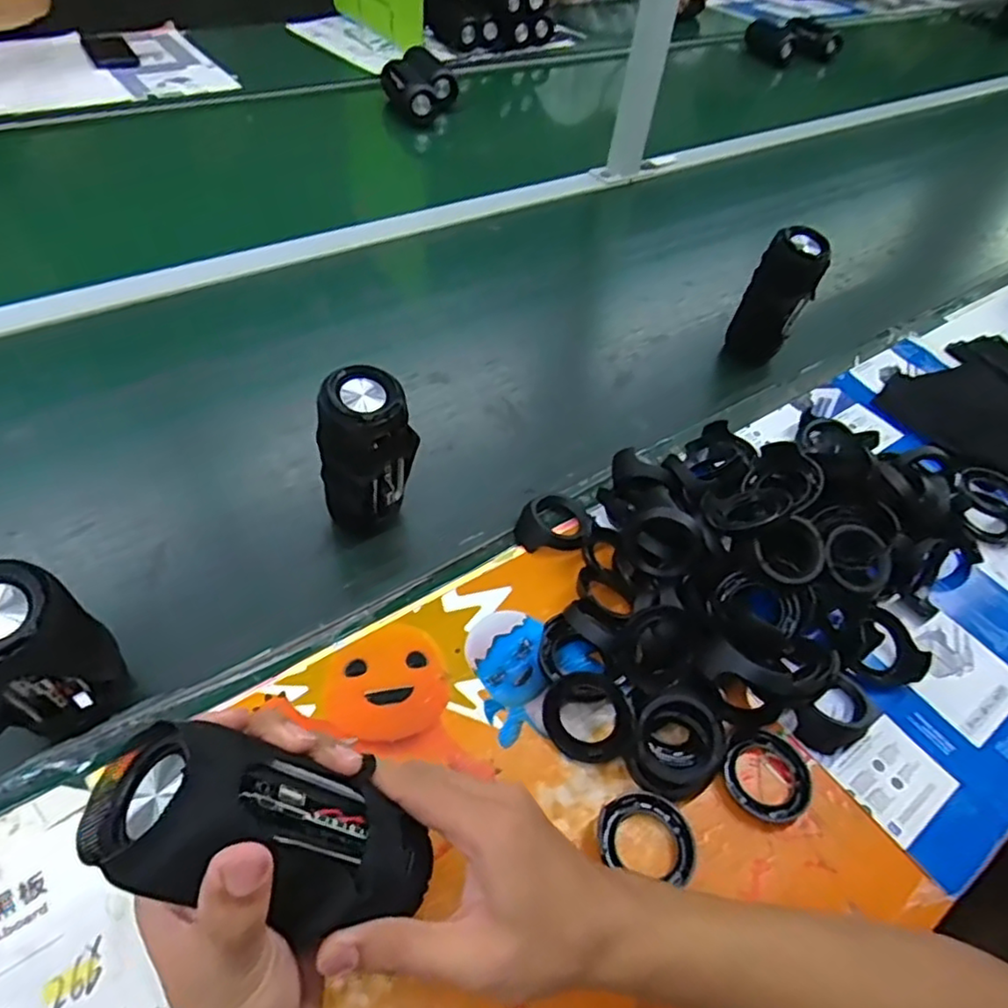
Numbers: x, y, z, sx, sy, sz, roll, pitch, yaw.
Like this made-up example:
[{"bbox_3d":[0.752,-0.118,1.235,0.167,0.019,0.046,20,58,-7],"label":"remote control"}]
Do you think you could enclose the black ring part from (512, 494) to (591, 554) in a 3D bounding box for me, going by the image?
[{"bbox_3d":[0.045,0.018,0.582,0.060,0.035,0.057,4,50,-5],"label":"black ring part"}]

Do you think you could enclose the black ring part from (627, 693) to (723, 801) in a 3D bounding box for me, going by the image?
[{"bbox_3d":[0.118,0.163,0.449,0.066,0.033,0.066,-1,84,9],"label":"black ring part"}]

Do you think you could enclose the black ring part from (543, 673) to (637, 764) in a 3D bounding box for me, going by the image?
[{"bbox_3d":[0.058,0.148,0.455,0.062,0.016,0.058,42,100,18],"label":"black ring part"}]

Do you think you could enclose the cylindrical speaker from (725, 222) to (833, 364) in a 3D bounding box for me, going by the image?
[{"bbox_3d":[0.310,-0.235,0.751,0.059,0.138,0.062,4,50,-5],"label":"cylindrical speaker"}]

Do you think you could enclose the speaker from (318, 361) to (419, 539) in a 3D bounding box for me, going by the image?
[{"bbox_3d":[-0.108,-0.033,0.529,0.073,0.144,0.056,-5,52,-12],"label":"speaker"}]

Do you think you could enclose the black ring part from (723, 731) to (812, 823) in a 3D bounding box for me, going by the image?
[{"bbox_3d":[0.185,0.189,0.460,0.061,0.010,0.058,4,50,-5],"label":"black ring part"}]

